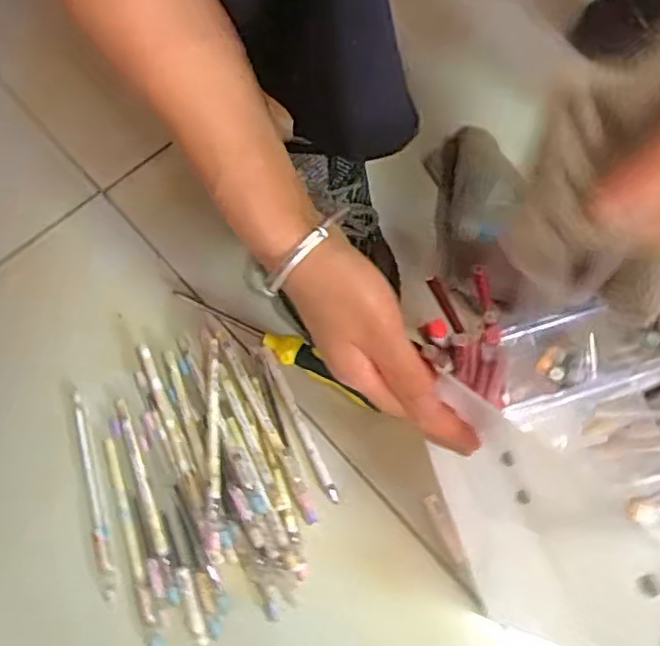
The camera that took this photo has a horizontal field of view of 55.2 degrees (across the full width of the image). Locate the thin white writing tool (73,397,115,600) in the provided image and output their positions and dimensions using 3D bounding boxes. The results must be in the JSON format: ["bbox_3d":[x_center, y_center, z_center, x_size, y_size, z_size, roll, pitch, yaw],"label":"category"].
[{"bbox_3d":[-0.176,0.125,0.468,0.011,0.010,0.149,-16,73,-7],"label":"thin white writing tool"}]

